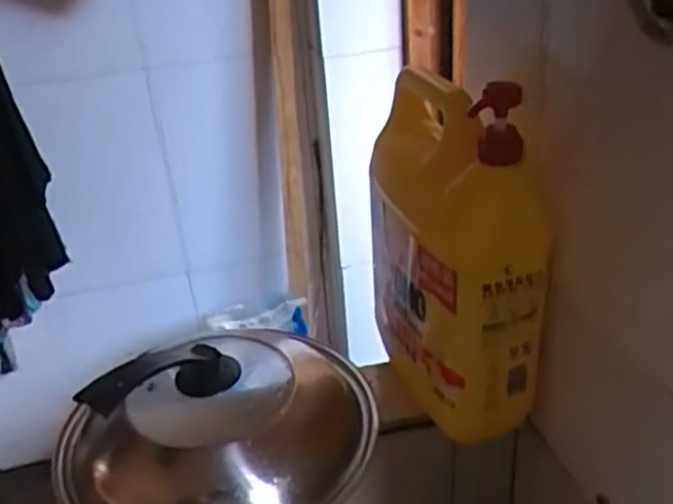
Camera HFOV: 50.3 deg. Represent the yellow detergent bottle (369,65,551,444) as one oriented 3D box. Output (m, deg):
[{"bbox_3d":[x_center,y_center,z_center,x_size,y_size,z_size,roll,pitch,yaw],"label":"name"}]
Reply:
[{"bbox_3d":[0.105,-0.003,0.667,0.104,0.312,0.189,-12,30,-12],"label":"yellow detergent bottle"}]

